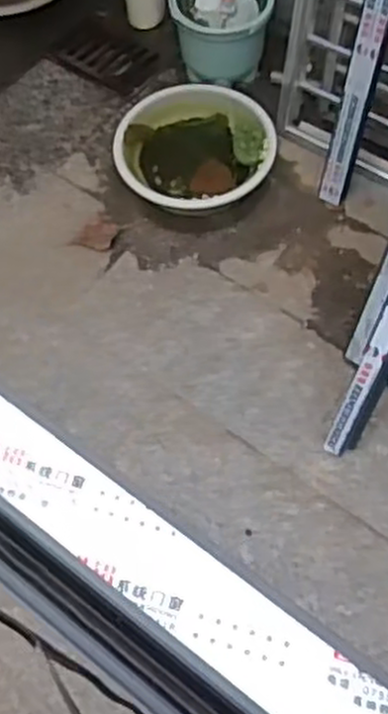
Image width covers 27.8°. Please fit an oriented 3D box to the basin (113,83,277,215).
[{"bbox_3d":[-0.005,-0.487,1.841,0.378,0.110,0.311,26,65,12],"label":"basin"}]

